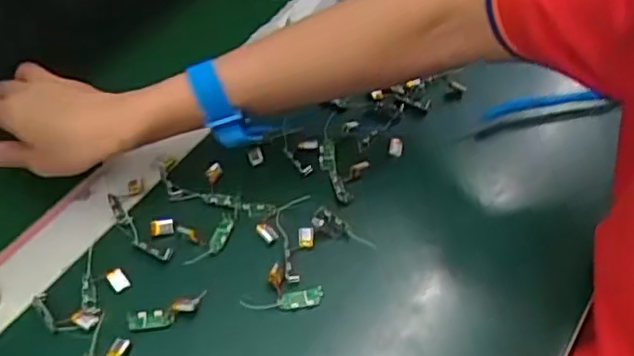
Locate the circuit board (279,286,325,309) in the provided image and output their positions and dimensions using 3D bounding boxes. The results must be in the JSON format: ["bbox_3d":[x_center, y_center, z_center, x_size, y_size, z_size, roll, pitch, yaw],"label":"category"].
[{"bbox_3d":[-0.010,0.079,0.412,0.029,0.005,0.010,-10,53,-7],"label":"circuit board"}]

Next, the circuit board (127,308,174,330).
[{"bbox_3d":[-0.108,0.092,0.407,0.029,0.004,0.013,-5,52,-3],"label":"circuit board"}]

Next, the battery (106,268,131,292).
[{"bbox_3d":[-0.134,0.068,0.422,0.011,0.005,0.015,-35,57,-23],"label":"battery"}]

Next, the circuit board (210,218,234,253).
[{"bbox_3d":[-0.067,0.039,0.440,0.011,0.004,0.029,12,52,13],"label":"circuit board"}]

